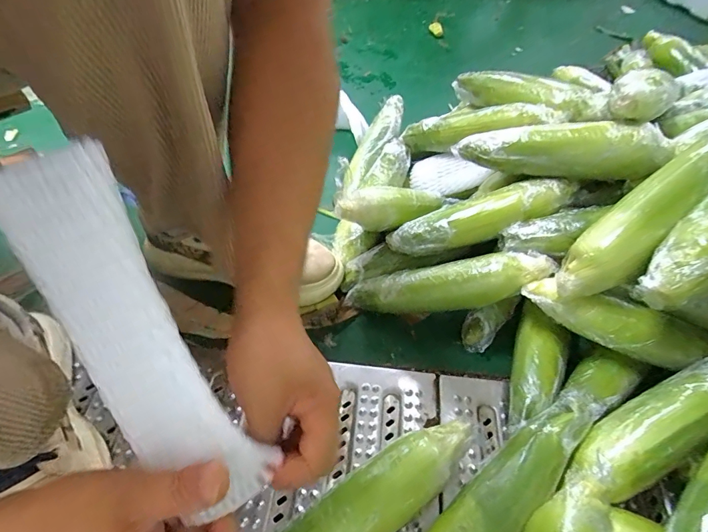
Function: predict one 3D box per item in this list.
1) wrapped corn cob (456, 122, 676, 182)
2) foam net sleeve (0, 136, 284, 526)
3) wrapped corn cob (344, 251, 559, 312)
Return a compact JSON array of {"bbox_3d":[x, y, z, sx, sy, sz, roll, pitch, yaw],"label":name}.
[{"bbox_3d":[0.214,-0.125,0.440,0.203,0.049,0.050,10,51,28],"label":"wrapped corn cob"},{"bbox_3d":[-0.109,0.048,0.212,0.057,0.209,0.026,-26,22,-18],"label":"foam net sleeve"},{"bbox_3d":[0.101,0.023,0.468,0.237,0.044,0.050,-11,47,25],"label":"wrapped corn cob"}]

